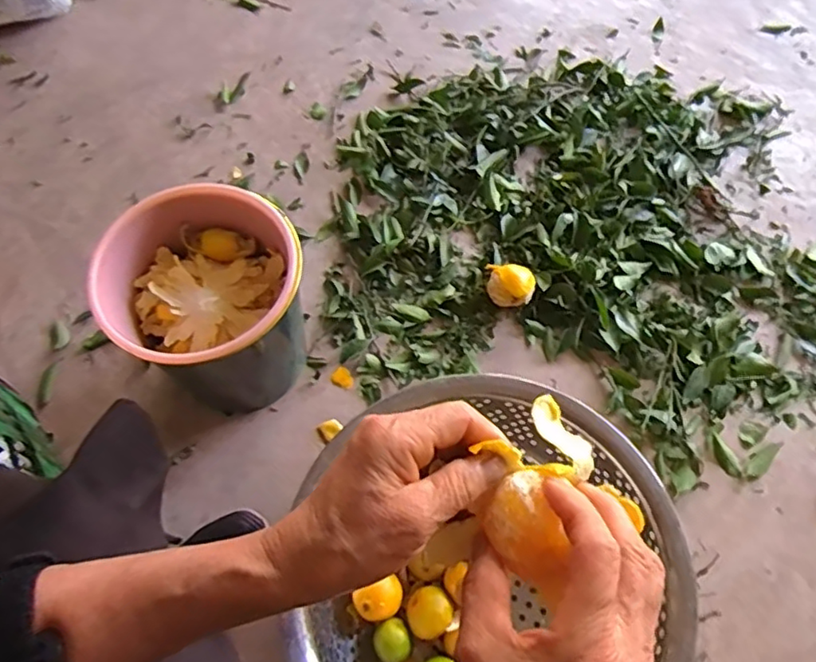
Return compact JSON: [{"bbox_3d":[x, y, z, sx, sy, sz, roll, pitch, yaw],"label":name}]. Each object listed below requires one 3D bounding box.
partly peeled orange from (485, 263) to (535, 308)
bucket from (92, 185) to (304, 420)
[{"bbox_3d":[0.150,-0.067,0.885,0.071,0.051,0.064,13,66,7],"label":"partly peeled orange"},{"bbox_3d":[-0.232,-0.013,0.747,0.205,0.255,0.192,0,65,-1],"label":"bucket"}]

